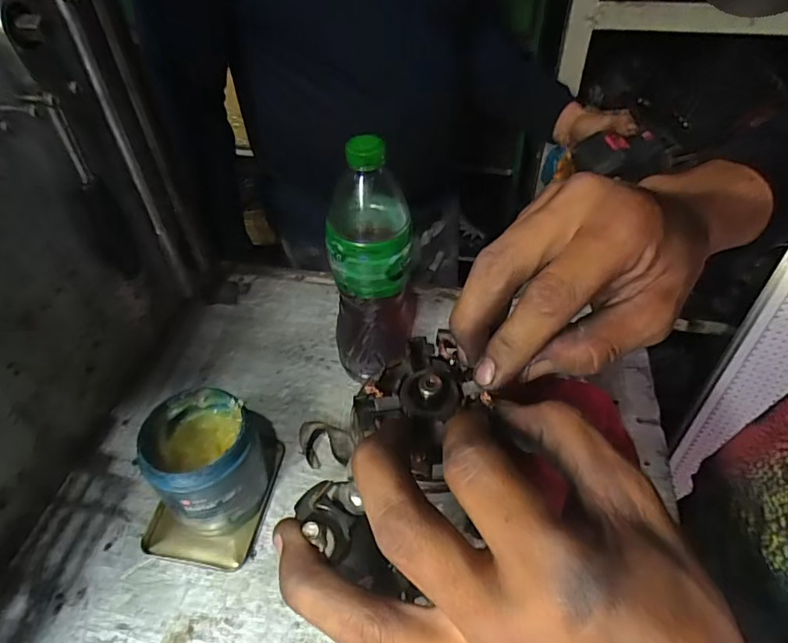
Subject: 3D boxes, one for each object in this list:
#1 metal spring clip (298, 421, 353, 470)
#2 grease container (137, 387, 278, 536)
[{"bbox_3d":[-0.067,0.120,0.496,0.050,0.029,0.036,-5,48,-3],"label":"metal spring clip"},{"bbox_3d":[-0.155,0.119,0.447,0.098,0.105,0.094,-1,48,1],"label":"grease container"}]

